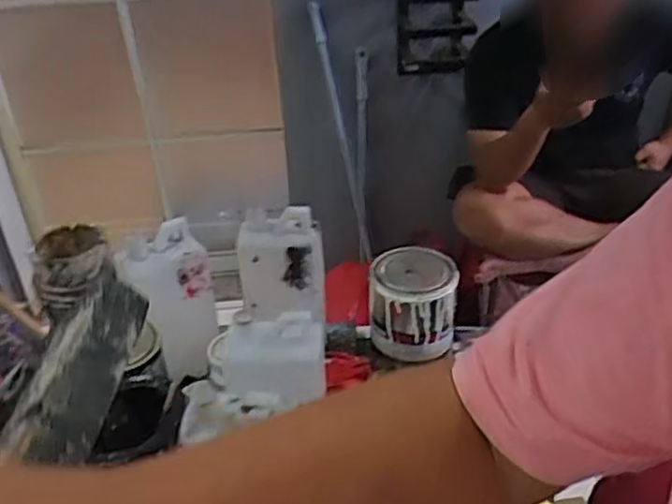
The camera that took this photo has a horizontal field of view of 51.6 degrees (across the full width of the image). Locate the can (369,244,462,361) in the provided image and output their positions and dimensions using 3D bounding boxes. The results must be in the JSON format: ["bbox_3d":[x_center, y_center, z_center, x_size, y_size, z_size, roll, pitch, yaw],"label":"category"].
[{"bbox_3d":[0.096,0.066,0.883,0.107,0.104,0.098,-3,33,-2],"label":"can"}]

